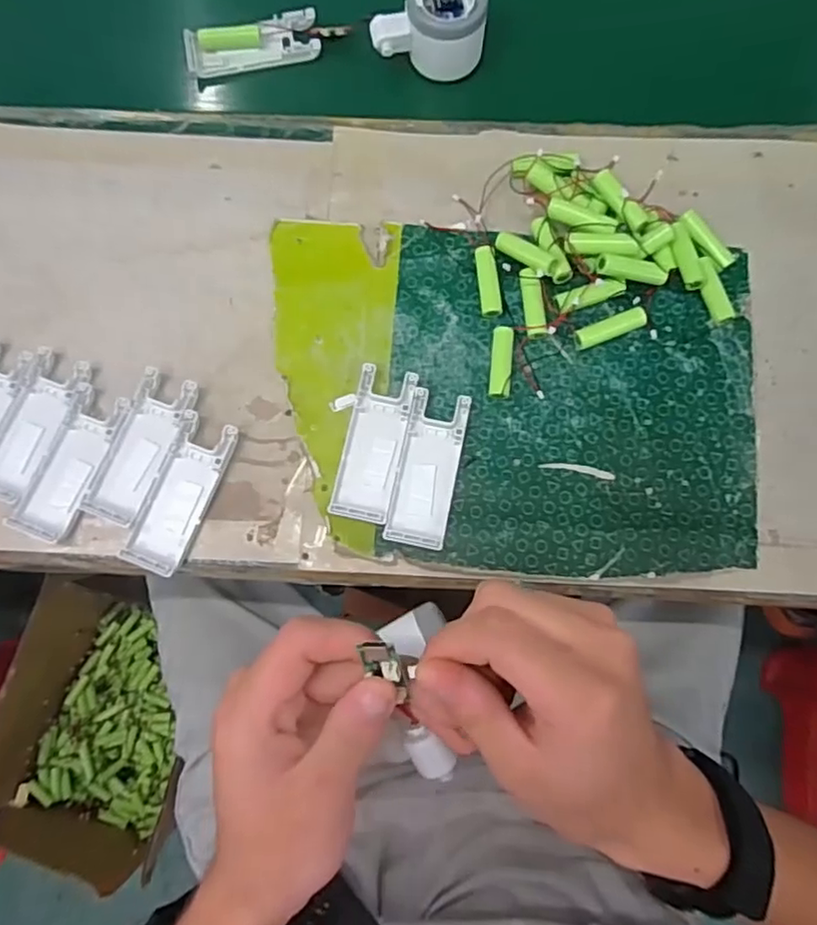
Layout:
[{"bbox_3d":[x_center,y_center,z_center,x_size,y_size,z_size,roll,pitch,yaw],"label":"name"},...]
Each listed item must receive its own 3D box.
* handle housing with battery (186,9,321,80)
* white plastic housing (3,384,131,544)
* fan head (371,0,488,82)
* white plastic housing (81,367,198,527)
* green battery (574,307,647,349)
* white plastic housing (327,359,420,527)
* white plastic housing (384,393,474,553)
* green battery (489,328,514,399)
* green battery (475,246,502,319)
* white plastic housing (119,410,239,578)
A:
[{"bbox_3d":[-0.125,-0.334,0.496,0.105,0.015,0.039,-14,78,-3],"label":"handle housing with battery"},{"bbox_3d":[-0.227,0.000,0.418,0.040,0.009,0.104,22,78,5],"label":"white plastic housing"},{"bbox_3d":[0.016,-0.336,0.474,0.083,0.049,0.053,2,77,1],"label":"fan head"},{"bbox_3d":[-0.181,-0.011,0.420,0.040,0.010,0.104,21,78,5],"label":"white plastic housing"},{"bbox_3d":[0.143,-0.094,0.439,0.052,0.013,0.014,-21,78,-4],"label":"green battery"},{"bbox_3d":[-0.023,-0.012,0.418,0.039,0.009,0.103,12,78,3],"label":"white plastic housing"},{"bbox_3d":[0.014,0.004,0.419,0.039,0.008,0.105,12,78,3],"label":"white plastic housing"},{"bbox_3d":[0.065,-0.069,0.432,0.016,0.013,0.049,4,77,1],"label":"green battery"},{"bbox_3d":[0.057,-0.129,0.440,0.014,0.011,0.048,-5,77,-1],"label":"green battery"},{"bbox_3d":[-0.152,0.021,0.413,0.038,0.010,0.105,20,78,5],"label":"white plastic housing"}]

